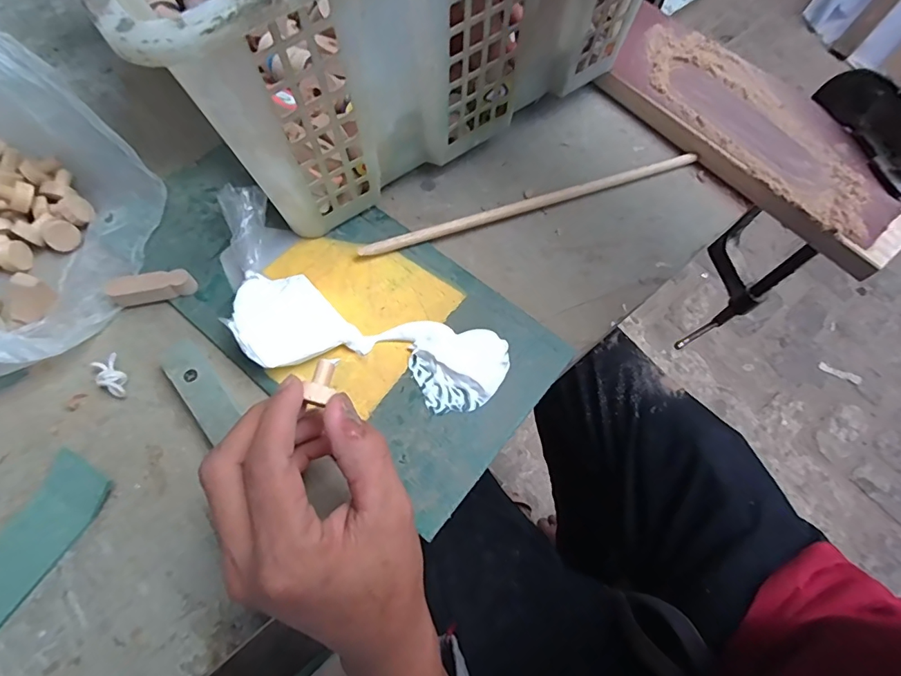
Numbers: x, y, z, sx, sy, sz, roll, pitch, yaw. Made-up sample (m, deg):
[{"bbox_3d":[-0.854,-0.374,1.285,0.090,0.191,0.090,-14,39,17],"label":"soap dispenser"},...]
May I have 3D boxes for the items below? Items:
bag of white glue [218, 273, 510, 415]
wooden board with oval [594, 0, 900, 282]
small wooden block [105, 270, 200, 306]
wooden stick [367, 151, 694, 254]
[{"bbox_3d":[-0.050,0.002,0.279,0.166,0.026,0.059,15,65,4],"label":"bag of white glue"},{"bbox_3d":[0.242,-0.169,0.371,0.100,0.022,0.269,-36,72,-17],"label":"wooden board with oval"},{"bbox_3d":[-0.188,-0.032,0.292,0.047,0.018,0.011,-13,67,-9],"label":"small wooden block"},{"bbox_3d":[0.066,-0.099,0.342,0.268,0.009,0.008,-19,68,-11],"label":"wooden stick"}]

